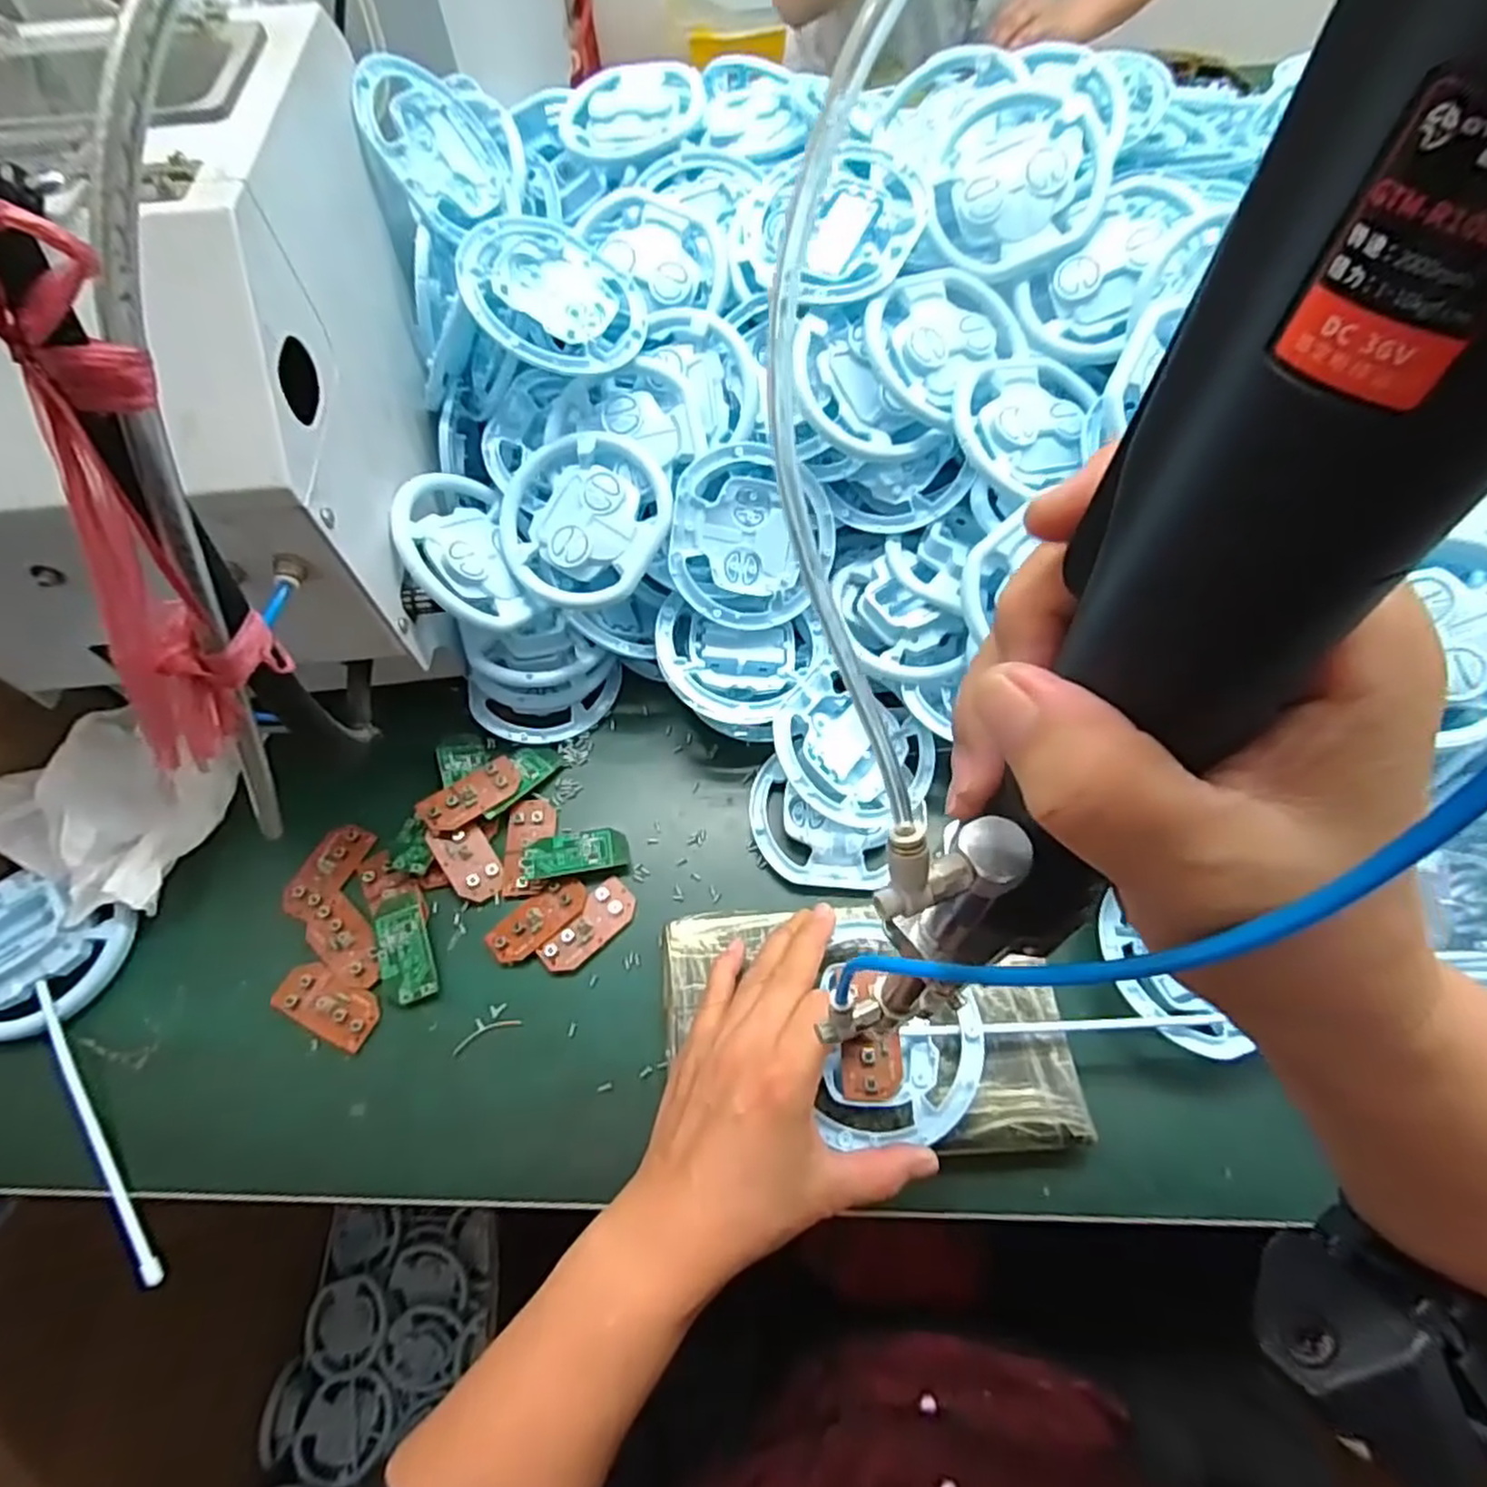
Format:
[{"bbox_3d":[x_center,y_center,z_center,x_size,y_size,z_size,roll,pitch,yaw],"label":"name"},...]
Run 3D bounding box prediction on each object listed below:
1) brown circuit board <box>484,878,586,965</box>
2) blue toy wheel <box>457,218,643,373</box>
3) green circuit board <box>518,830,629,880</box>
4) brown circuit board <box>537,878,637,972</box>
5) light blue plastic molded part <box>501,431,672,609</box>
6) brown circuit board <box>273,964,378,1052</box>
[{"bbox_3d":[-0.118,0.102,0.422,0.061,0.004,0.028,-38,67,-16],"label":"brown circuit board"},{"bbox_3d":[-0.109,-0.258,0.421,0.103,0.013,0.099,-18,82,-30],"label":"blue toy wheel"},{"bbox_3d":[-0.102,0.066,0.439,0.062,0.006,0.028,-6,48,-11],"label":"green circuit board"},{"bbox_3d":[-0.090,0.106,0.420,0.060,0.005,0.028,-41,68,-17],"label":"brown circuit board"},{"bbox_3d":[-0.096,-0.133,0.432,0.100,0.015,0.100,-1,85,7],"label":"light blue plastic molded part"},{"bbox_3d":[-0.231,0.143,0.403,0.061,0.005,0.029,23,66,14],"label":"brown circuit board"}]

